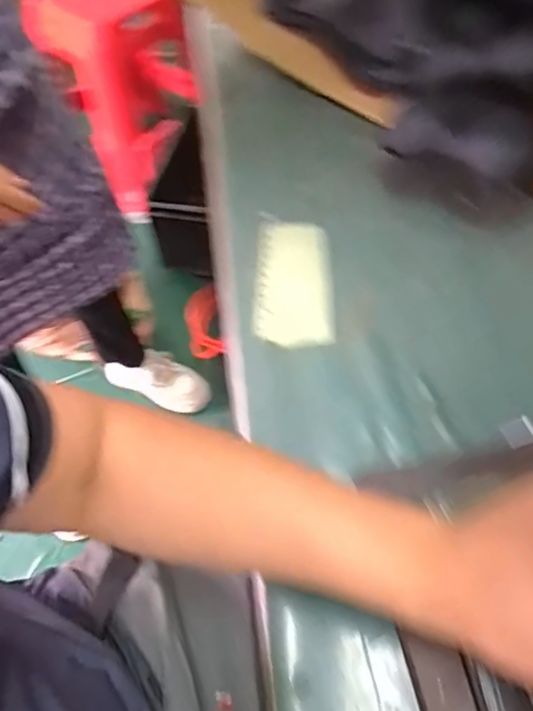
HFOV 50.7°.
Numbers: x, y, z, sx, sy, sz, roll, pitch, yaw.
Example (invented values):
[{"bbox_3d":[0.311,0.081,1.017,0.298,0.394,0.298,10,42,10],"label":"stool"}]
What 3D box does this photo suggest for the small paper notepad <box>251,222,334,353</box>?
[{"bbox_3d":[0.025,-0.070,0.530,0.070,0.013,0.144,0,57,2],"label":"small paper notepad"}]

